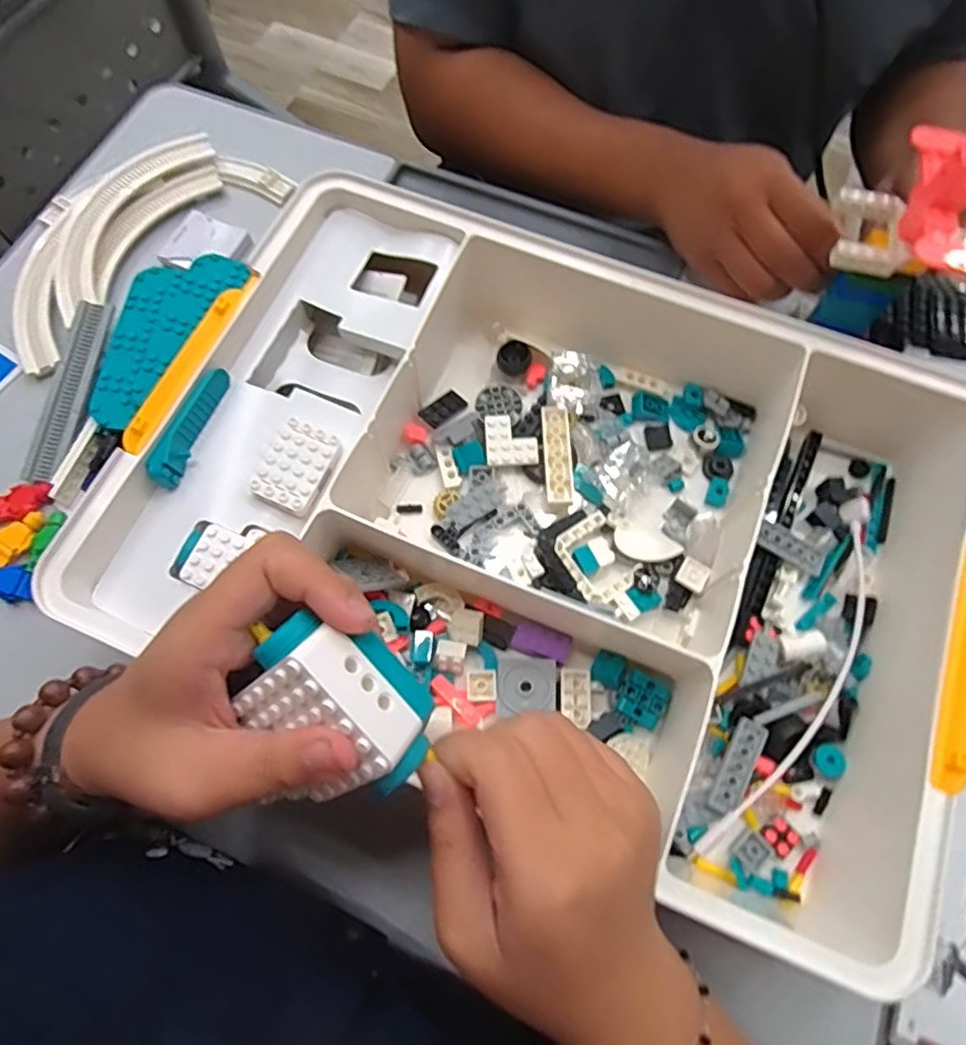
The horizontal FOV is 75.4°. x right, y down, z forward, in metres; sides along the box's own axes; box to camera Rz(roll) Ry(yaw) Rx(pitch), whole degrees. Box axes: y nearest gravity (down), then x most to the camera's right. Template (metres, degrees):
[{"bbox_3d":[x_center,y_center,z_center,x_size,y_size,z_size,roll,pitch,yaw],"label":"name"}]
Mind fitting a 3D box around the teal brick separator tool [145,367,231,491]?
[{"bbox_3d":[-0.157,-0.052,0.337,0.011,0.014,0.070,19,71,6],"label":"teal brick separator tool"}]

